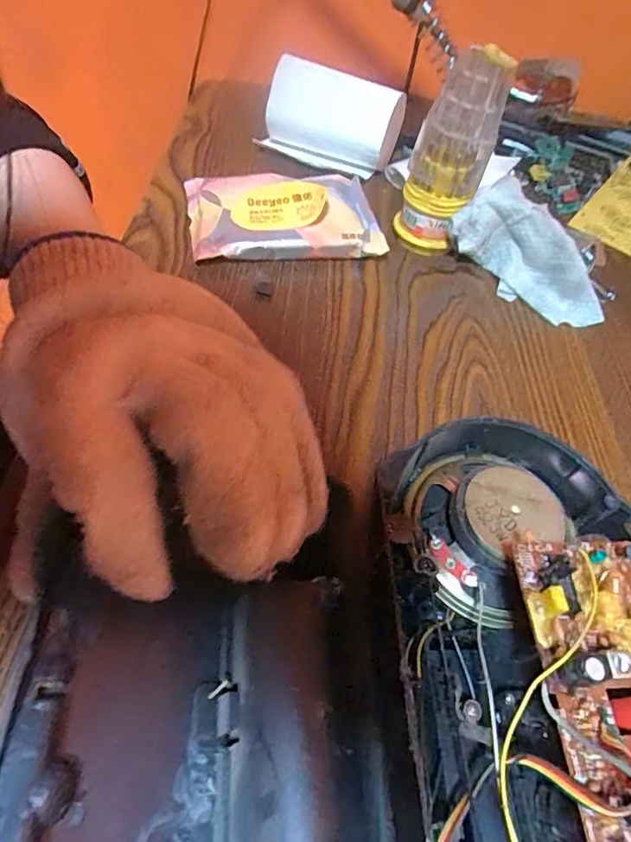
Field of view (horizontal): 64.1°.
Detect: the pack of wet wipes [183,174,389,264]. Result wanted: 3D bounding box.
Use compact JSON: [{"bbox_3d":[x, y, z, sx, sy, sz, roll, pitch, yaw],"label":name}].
[{"bbox_3d":[-0.025,-0.155,0.380,0.143,0.039,0.091,-6,55,-9],"label":"pack of wet wipes"}]

